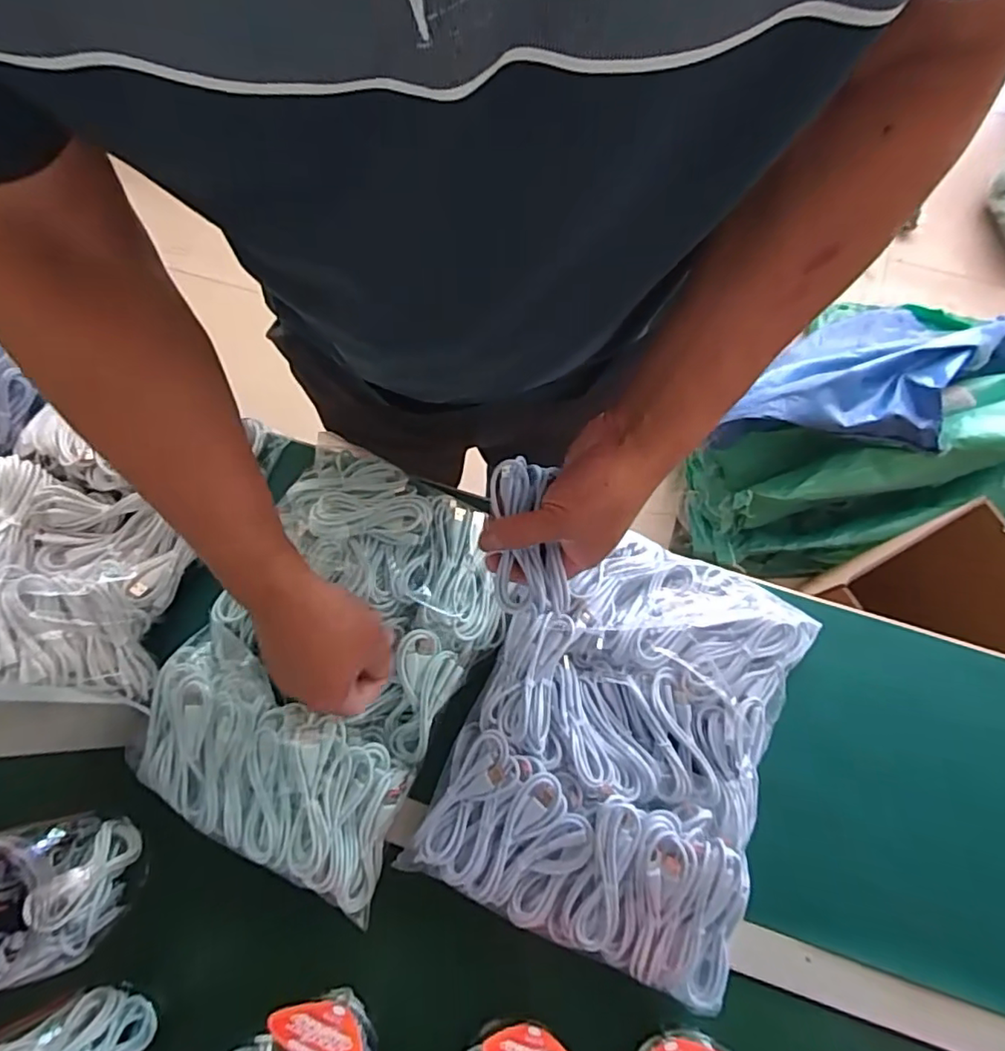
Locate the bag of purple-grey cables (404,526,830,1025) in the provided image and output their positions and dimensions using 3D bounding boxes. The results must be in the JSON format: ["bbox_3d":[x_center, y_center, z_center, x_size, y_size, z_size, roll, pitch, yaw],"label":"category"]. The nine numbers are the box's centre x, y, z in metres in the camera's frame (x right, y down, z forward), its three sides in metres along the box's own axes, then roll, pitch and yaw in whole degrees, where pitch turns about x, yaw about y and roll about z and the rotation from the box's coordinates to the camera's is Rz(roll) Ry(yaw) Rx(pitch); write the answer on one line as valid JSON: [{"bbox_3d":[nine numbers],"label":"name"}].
[{"bbox_3d":[0.105,0.177,0.511,0.263,0.053,0.340,21,75,7],"label":"bag of purple-grey cables"}]

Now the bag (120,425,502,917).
[{"bbox_3d":[-0.153,0.110,0.528,0.256,0.058,0.344,30,76,9],"label":"bag"}]

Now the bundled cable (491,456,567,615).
[{"bbox_3d":[0.016,0.007,0.429,0.049,0.021,0.115,-7,76,-1],"label":"bundled cable"}]

